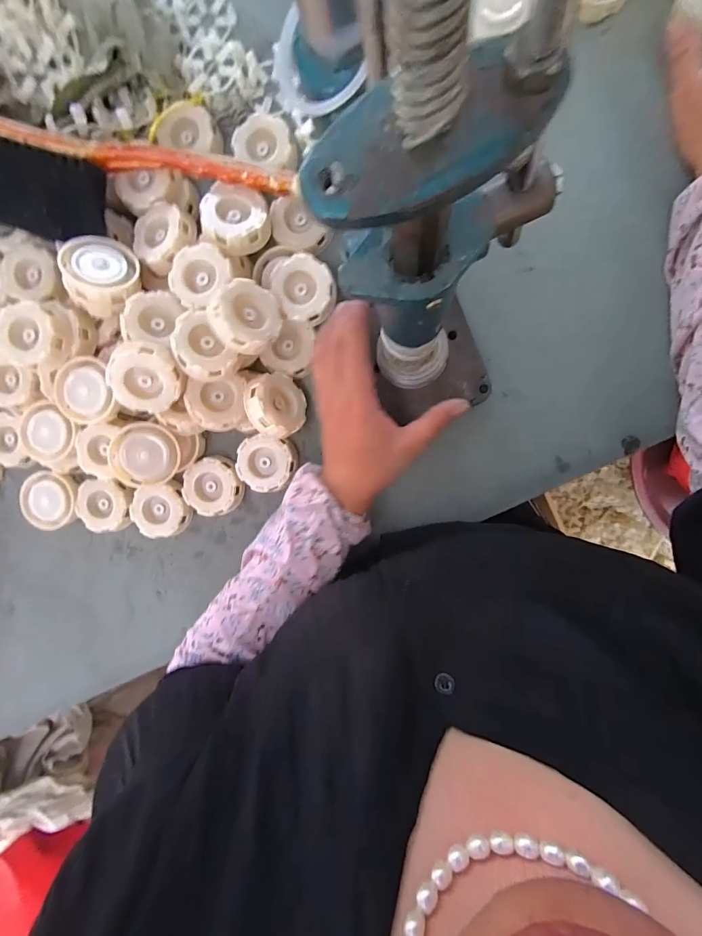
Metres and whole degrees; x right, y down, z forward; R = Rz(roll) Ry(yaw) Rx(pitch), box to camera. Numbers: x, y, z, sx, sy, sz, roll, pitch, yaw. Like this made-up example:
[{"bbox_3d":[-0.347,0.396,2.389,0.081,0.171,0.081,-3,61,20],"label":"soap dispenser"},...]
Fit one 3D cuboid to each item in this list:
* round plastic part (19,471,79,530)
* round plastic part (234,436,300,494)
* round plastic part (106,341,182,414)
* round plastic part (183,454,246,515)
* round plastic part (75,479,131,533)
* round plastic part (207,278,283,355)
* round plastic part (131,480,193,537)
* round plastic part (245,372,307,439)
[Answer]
[{"bbox_3d":[-0.337,0.036,0.451,0.071,0.021,0.063,1,94,7],"label":"round plastic part"},{"bbox_3d":[-0.088,-0.005,0.419,0.060,0.021,0.055,0,94,7],"label":"round plastic part"},{"bbox_3d":[-0.189,-0.085,0.369,0.059,0.029,0.063,-8,131,-9],"label":"round plastic part"},{"bbox_3d":[-0.147,0.019,0.427,0.061,0.020,0.059,0,94,7],"label":"round plastic part"},{"bbox_3d":[-0.270,0.040,0.440,0.056,0.025,0.057,0,94,7],"label":"round plastic part"},{"bbox_3d":[-0.092,-0.135,0.356,0.060,0.024,0.060,-1,94,-20],"label":"round plastic part"},{"bbox_3d":[-0.206,0.046,0.436,0.061,0.019,0.060,0,94,7],"label":"round plastic part"},{"bbox_3d":[-0.074,-0.062,0.394,0.021,0.059,0.058,-17,98,38],"label":"round plastic part"}]

